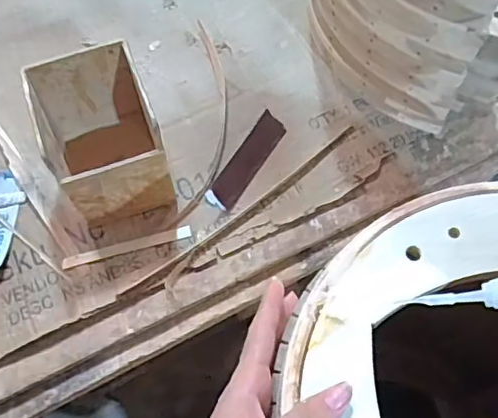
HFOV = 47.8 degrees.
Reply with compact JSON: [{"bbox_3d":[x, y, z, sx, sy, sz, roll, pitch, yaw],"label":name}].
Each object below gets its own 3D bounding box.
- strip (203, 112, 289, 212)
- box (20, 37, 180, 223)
[{"bbox_3d":[-0.002,-0.056,0.648,0.033,0.017,0.131,31,68,13],"label":"strip"},{"bbox_3d":[-0.150,-0.071,0.589,0.105,0.146,0.125,-19,67,-9],"label":"box"}]

